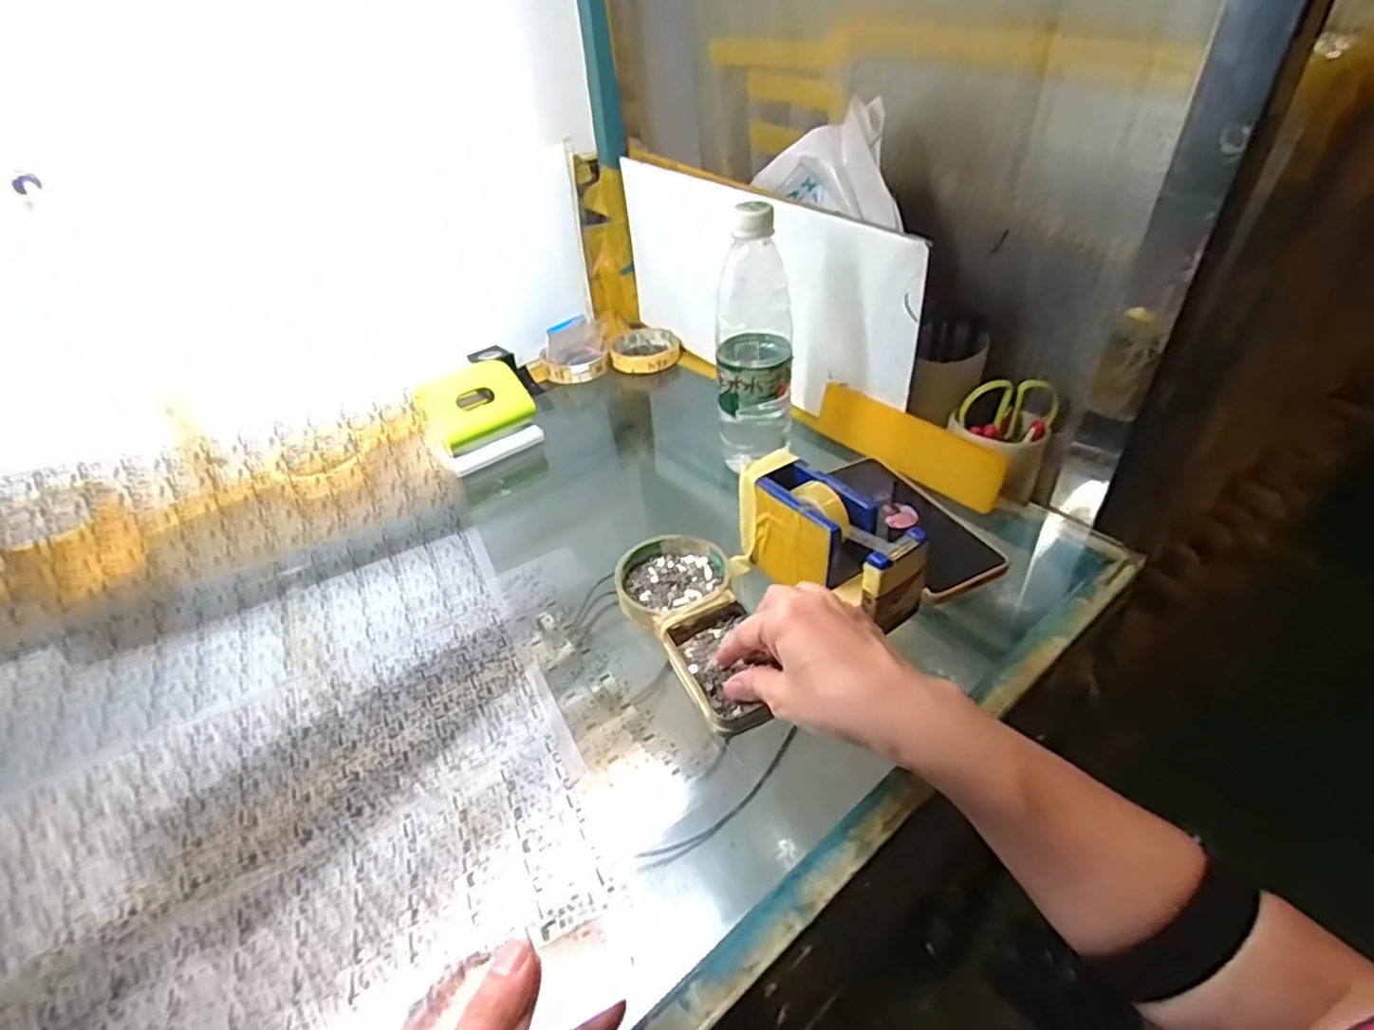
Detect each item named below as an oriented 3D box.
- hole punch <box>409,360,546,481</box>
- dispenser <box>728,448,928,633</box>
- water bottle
[{"bbox_3d":[-0.206,-0.101,0.672,0.059,0.073,0.098,28,49,36],"label":"hole punch"},{"bbox_3d":[0.096,0.019,0.473,0.051,0.075,0.139,-32,45,-30],"label":"dispenser"},{"bbox_3d":[0.056,-0.150,0.572,0.066,0.203,0.068,-4,38,2],"label":"water bottle"}]

